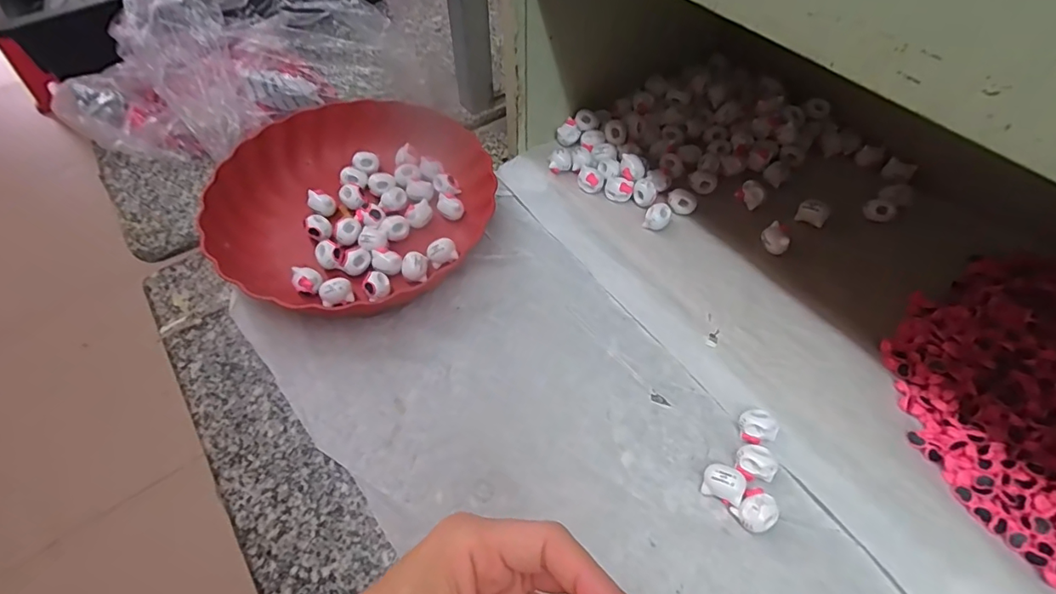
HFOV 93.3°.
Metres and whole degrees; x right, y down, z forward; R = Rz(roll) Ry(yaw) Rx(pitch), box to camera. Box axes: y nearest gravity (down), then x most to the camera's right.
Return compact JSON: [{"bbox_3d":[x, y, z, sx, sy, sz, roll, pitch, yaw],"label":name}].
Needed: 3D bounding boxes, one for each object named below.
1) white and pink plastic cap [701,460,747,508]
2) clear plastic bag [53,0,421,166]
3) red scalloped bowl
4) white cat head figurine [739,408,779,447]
[{"bbox_3d":[0.130,0.123,0.331,0.025,0.021,0.022,25,58,17],"label":"white and pink plastic cap"},{"bbox_3d":[-0.271,-0.246,0.494,0.185,0.149,0.276,27,58,18],"label":"clear plastic bag"},{"bbox_3d":[-0.162,-0.086,0.457,0.229,0.058,0.226,0,54,0],"label":"red scalloped bowl"},{"bbox_3d":[0.162,0.092,0.352,0.022,0.014,0.025,-33,61,-21],"label":"white cat head figurine"}]

